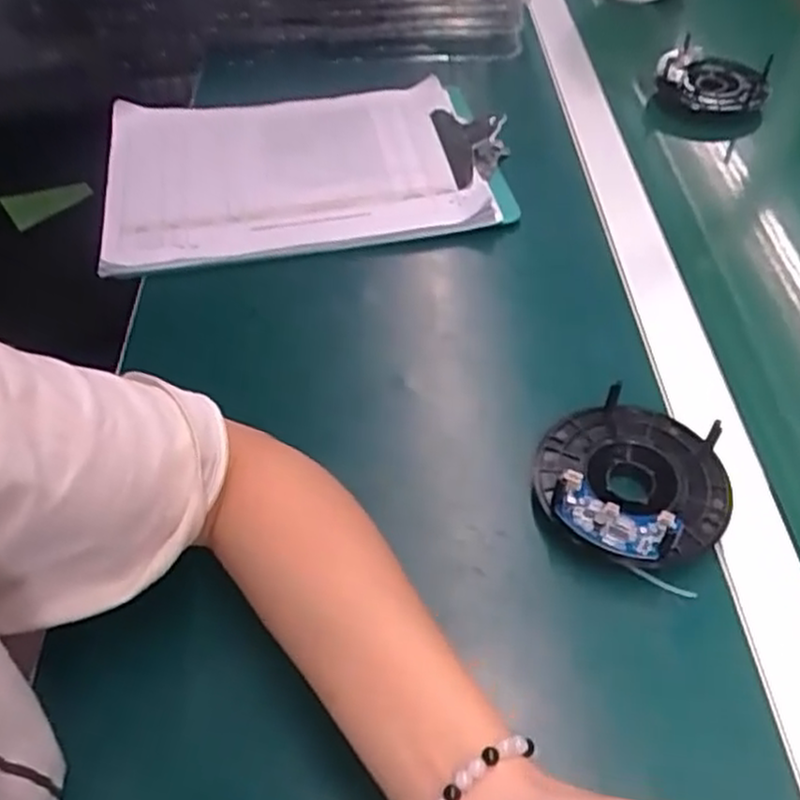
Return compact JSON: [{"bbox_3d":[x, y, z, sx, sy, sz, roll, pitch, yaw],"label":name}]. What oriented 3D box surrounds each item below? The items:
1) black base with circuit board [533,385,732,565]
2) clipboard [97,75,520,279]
[{"bbox_3d":[0.124,0.042,0.398,0.098,0.029,0.100,0,52,1],"label":"black base with circuit board"},{"bbox_3d":[-0.075,-0.189,0.599,0.307,0.020,0.198,-9,52,-6],"label":"clipboard"}]

